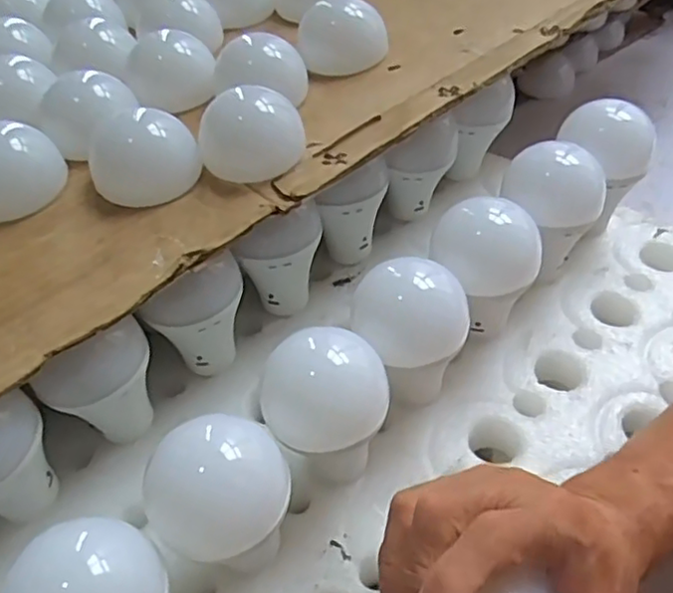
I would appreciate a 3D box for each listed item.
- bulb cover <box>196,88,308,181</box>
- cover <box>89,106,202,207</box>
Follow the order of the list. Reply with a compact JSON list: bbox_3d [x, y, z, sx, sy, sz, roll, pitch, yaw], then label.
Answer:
[{"bbox_3d":[-0.053,-0.103,0.410,0.065,0.032,0.055,-8,46,-1],"label":"bulb cover"},{"bbox_3d":[-0.118,-0.088,0.401,0.063,0.032,0.057,-19,47,-12],"label":"cover"}]

